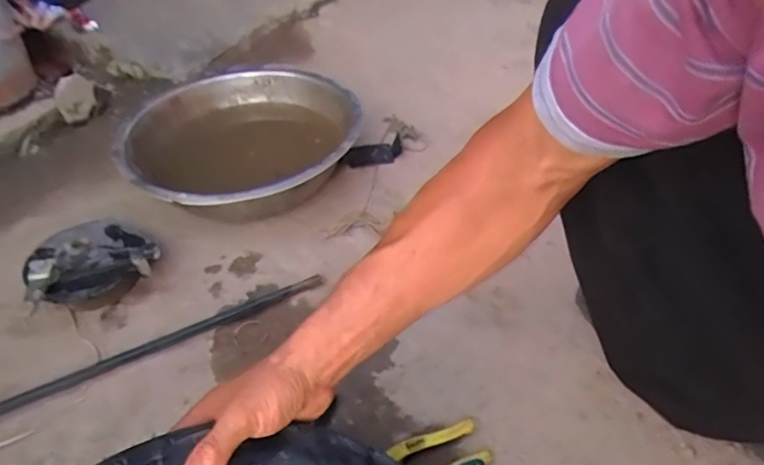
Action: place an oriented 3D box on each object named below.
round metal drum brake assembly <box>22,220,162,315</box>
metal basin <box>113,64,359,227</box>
[{"bbox_3d":[-0.393,0.037,0.737,0.150,0.068,0.146,-2,44,2],"label":"round metal drum brake assembly"},{"bbox_3d":[-0.230,-0.149,0.898,0.361,0.100,0.390,-2,44,2],"label":"metal basin"}]

